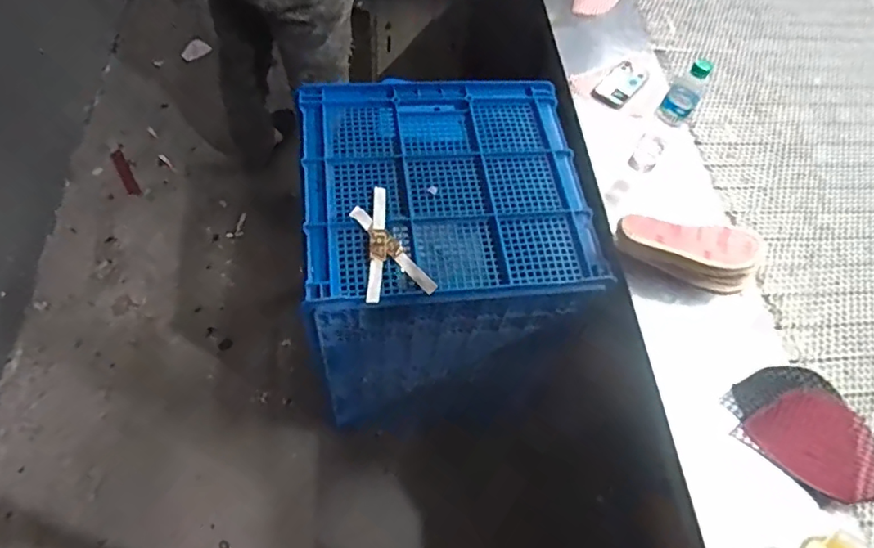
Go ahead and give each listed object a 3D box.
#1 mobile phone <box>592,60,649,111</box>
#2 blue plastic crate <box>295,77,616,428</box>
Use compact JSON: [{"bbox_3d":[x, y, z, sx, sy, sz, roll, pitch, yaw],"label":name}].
[{"bbox_3d":[0.421,-0.434,1.239,0.077,0.017,0.148,36,61,15],"label":"mobile phone"},{"bbox_3d":[0.006,0.004,1.291,0.562,0.642,0.575,-3,59,-8],"label":"blue plastic crate"}]

